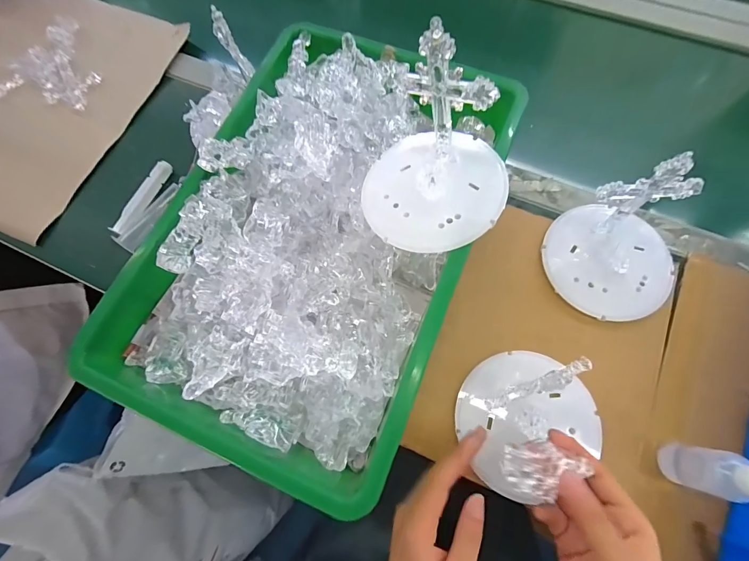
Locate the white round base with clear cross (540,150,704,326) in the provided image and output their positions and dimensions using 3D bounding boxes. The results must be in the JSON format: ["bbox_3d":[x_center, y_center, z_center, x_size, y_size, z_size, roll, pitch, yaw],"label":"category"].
[{"bbox_3d":[0.247,-0.038,0.328,0.124,0.113,0.126,-1,72,2],"label":"white round base with clear cross"}]

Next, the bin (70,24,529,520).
[{"bbox_3d":[-0.050,-0.047,0.334,0.272,0.079,0.405,22,74,9],"label":"bin"}]

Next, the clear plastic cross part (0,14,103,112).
[{"bbox_3d":[-0.428,-0.300,0.483,0.119,0.017,0.156,17,73,7],"label":"clear plastic cross part"}]

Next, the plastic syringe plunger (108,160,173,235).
[{"bbox_3d":[-0.280,-0.100,0.427,0.014,0.018,0.104,22,74,9],"label":"plastic syringe plunger"}]

